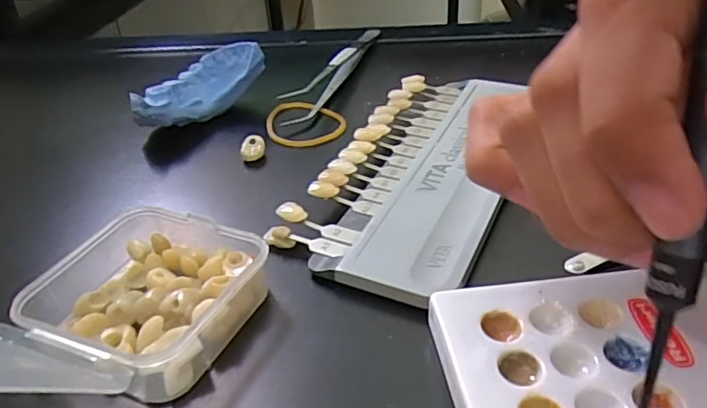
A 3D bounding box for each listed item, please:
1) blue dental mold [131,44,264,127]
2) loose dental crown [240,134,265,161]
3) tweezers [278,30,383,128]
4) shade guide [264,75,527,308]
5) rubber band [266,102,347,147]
[{"bbox_3d":[-0.078,-0.057,0.277,0.024,0.030,0.069,26,44,35],"label":"blue dental mold"},{"bbox_3d":[-0.045,-0.024,0.250,0.011,0.011,0.011,-8,34,-7],"label":"loose dental crown"},{"bbox_3d":[-0.007,-0.080,0.321,0.014,0.017,0.143,8,36,15],"label":"tweezers"},{"bbox_3d":[0.029,-0.016,0.226,0.067,0.016,0.144,14,38,23],"label":"shade guide"},{"bbox_3d":[-0.024,-0.040,0.278,0.037,0.007,0.051,-8,34,-8],"label":"rubber band"}]

